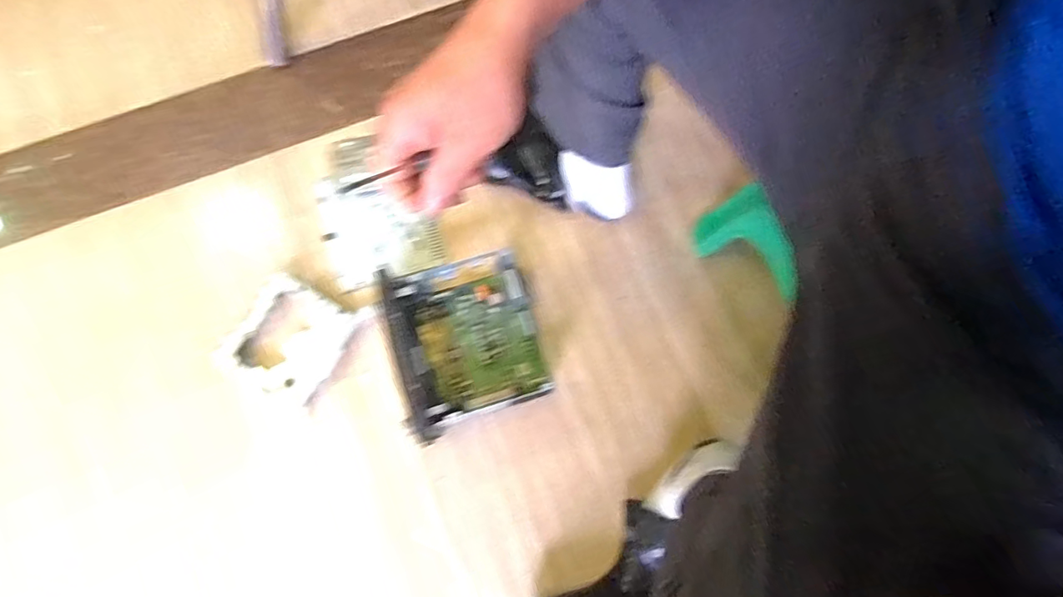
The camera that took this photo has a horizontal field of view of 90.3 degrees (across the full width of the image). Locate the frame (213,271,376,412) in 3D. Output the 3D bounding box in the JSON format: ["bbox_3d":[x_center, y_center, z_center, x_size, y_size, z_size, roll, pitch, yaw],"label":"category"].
[{"bbox_3d":[-0.317,0.058,0.711,0.161,0.042,0.153,22,77,5],"label":"frame"}]

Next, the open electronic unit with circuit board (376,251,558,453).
[{"bbox_3d":[-0.079,0.052,0.662,0.176,0.117,0.192,-17,77,-5],"label":"open electronic unit with circuit board"}]

